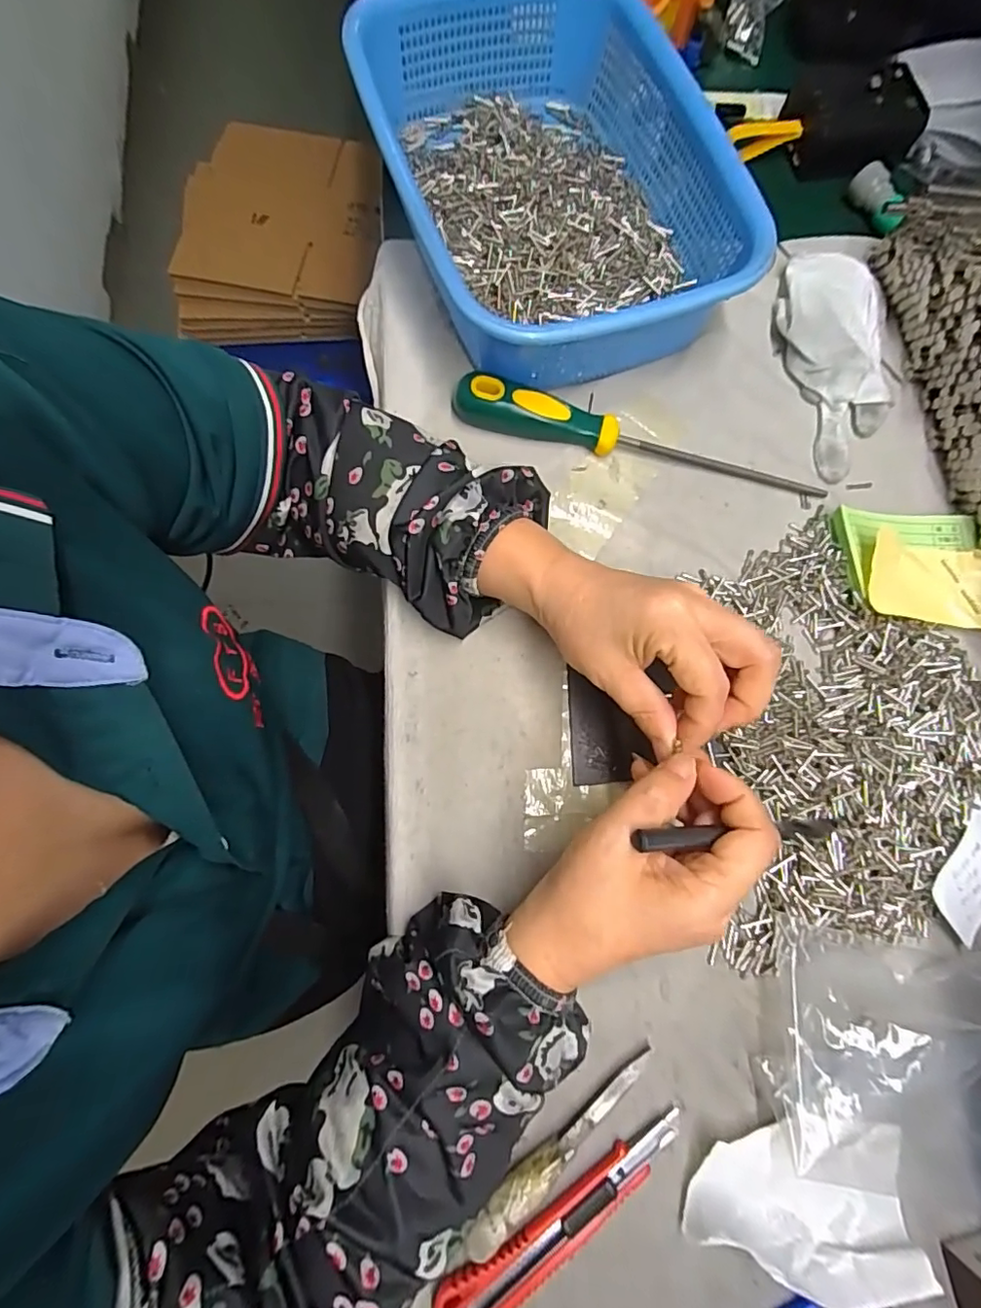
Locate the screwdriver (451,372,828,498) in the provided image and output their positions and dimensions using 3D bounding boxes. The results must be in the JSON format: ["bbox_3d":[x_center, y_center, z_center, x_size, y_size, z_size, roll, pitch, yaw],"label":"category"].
[{"bbox_3d":[0.098,-0.139,0.354,0.246,0.024,0.022,14,77,1],"label":"screwdriver"}]

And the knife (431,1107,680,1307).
[{"bbox_3d":[0.034,0.267,0.259,0.135,0.014,0.025,-31,80,-9],"label":"knife"}]

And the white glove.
[{"bbox_3d":[0.246,-0.204,0.389,0.074,0.018,0.166,-2,77,-3],"label":"white glove"}]

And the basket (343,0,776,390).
[{"bbox_3d":[0.045,-0.319,0.374,0.214,0.070,0.286,-21,79,-7],"label":"basket"}]

